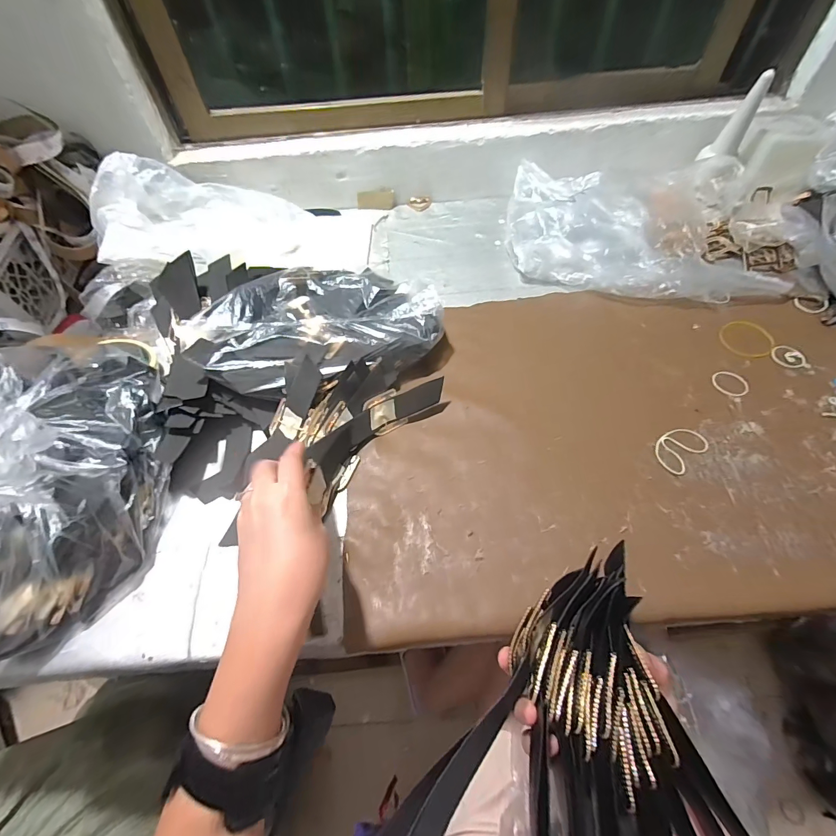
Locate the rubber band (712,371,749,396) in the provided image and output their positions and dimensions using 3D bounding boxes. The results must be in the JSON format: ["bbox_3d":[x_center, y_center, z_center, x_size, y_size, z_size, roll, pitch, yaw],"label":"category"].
[{"bbox_3d":[0.408,-0.046,0.499,0.040,0.008,0.045,-2,57,6],"label":"rubber band"}]

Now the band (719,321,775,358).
[{"bbox_3d":[0.471,-0.114,0.544,0.071,0.006,0.073,3,57,8],"label":"band"}]

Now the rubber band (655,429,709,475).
[{"bbox_3d":[0.308,0.035,0.449,0.072,0.004,0.043,-33,60,-18],"label":"rubber band"}]

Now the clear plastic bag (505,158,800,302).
[{"bbox_3d":[0.369,-0.328,0.652,0.402,0.077,0.309,5,56,7],"label":"clear plastic bag"}]

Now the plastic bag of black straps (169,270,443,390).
[{"bbox_3d":[-0.132,-0.131,0.529,0.317,0.103,0.191,-14,56,-6],"label":"plastic bag of black straps"}]

